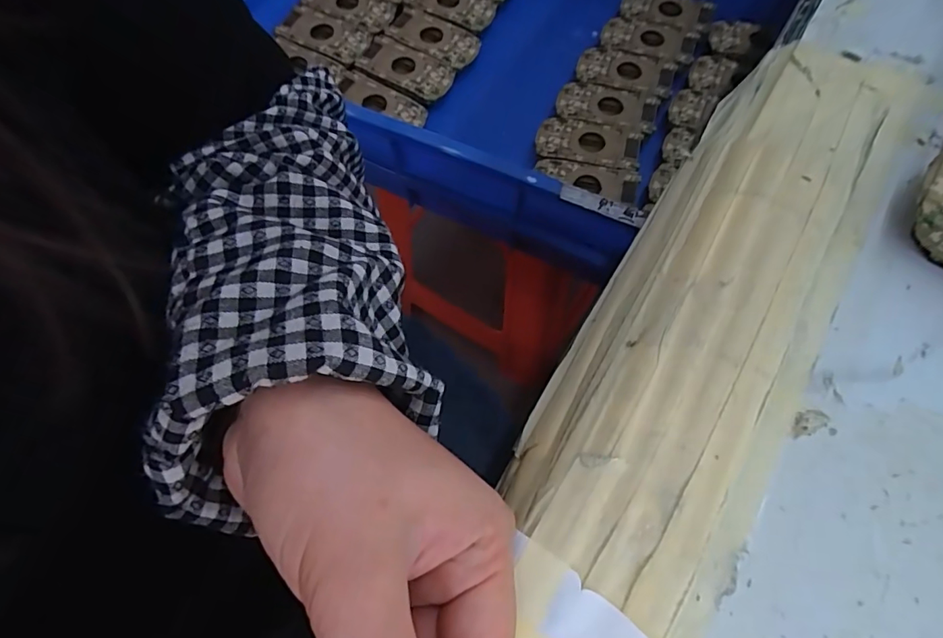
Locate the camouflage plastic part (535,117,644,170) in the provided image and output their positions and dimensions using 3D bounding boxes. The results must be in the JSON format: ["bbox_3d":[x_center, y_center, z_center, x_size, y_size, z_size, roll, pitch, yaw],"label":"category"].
[{"bbox_3d":[0.110,-0.168,0.482,0.096,0.008,0.049,14,69,6],"label":"camouflage plastic part"}]

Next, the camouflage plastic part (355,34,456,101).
[{"bbox_3d":[-0.068,-0.258,0.519,0.099,0.008,0.050,30,72,12],"label":"camouflage plastic part"}]

